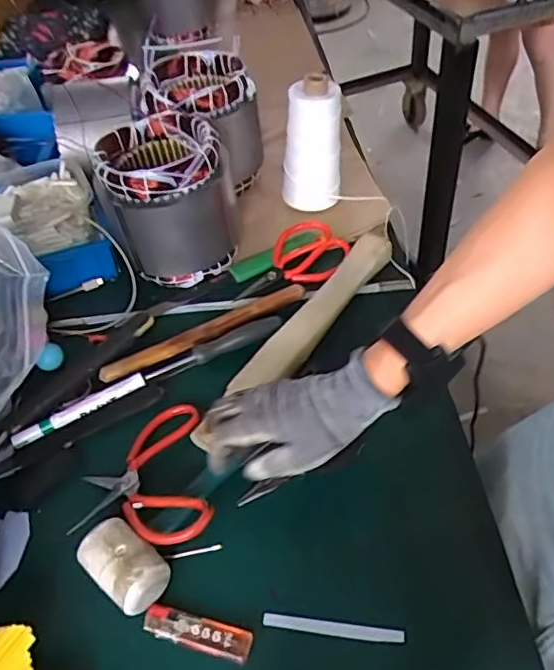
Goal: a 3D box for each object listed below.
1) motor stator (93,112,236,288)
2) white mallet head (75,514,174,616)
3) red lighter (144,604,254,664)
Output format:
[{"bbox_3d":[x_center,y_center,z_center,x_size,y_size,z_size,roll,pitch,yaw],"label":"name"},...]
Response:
[{"bbox_3d":[-0.125,-0.159,0.680,0.138,0.167,0.134,-12,49,-4],"label":"motor stator"},{"bbox_3d":[-0.124,0.190,0.468,0.071,0.044,0.047,31,59,28],"label":"white mallet head"},{"bbox_3d":[-0.062,0.232,0.444,0.085,0.008,0.024,9,51,13],"label":"red lighter"}]

